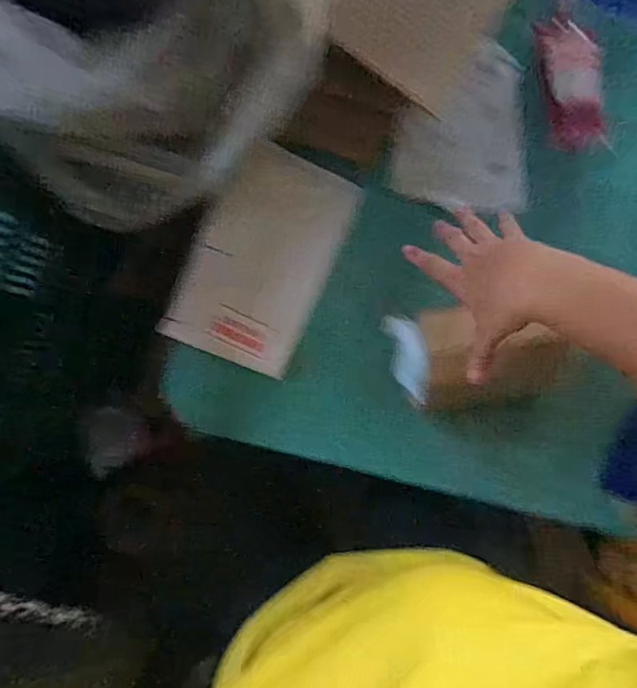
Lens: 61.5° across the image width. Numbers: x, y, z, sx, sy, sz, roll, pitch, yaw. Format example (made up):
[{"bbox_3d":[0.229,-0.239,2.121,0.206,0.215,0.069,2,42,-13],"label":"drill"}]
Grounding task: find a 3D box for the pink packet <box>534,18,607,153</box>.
[{"bbox_3d":[0.299,-0.305,0.632,0.065,0.029,0.148,-8,87,-7],"label":"pink packet"}]

